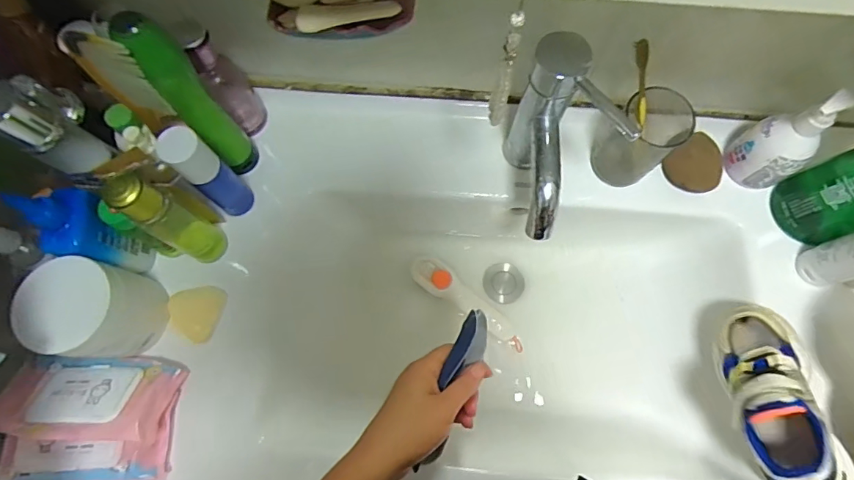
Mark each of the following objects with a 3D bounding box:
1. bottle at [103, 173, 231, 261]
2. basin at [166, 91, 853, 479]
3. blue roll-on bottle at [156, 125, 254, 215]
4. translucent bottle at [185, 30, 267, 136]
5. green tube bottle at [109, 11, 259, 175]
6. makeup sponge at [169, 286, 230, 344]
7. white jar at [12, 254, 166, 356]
[{"bbox_3d":[-0.259,-0.020,0.463,0.044,0.153,0.051,-34,76,-9],"label":"bottle"},{"bbox_3d":[0.115,0.066,0.555,0.738,0.199,0.463,4,73,2],"label":"basin"},{"bbox_3d":[-0.228,-0.068,0.481,0.033,0.142,0.039,29,76,9],"label":"blue roll-on bottle"},{"bbox_3d":[-0.225,-0.178,0.518,0.040,0.139,0.052,30,76,9],"label":"translucent bottle"},{"bbox_3d":[-0.230,-0.135,0.463,0.043,0.217,0.042,-39,77,-10],"label":"green tube bottle"},{"bbox_3d":[-0.261,0.080,0.513,0.055,0.014,0.061,12,74,4],"label":"makeup sponge"},{"bbox_3d":[-0.333,0.072,0.467,0.087,0.107,0.087,0,73,0],"label":"white jar"}]

